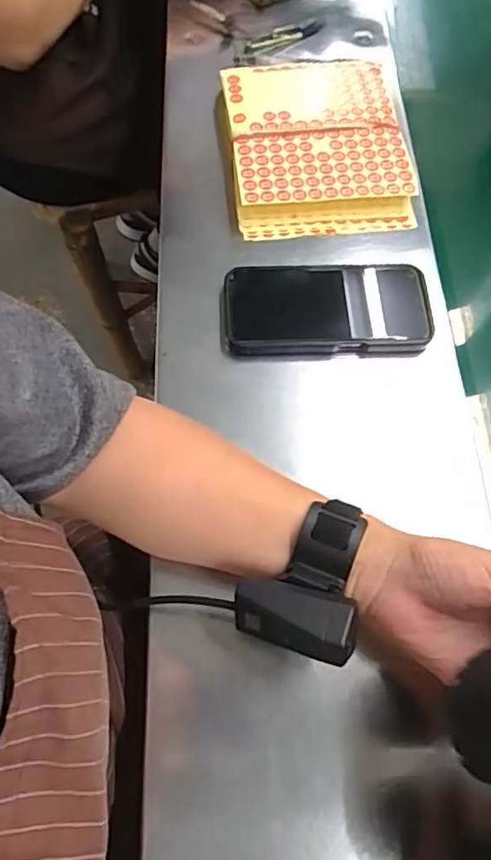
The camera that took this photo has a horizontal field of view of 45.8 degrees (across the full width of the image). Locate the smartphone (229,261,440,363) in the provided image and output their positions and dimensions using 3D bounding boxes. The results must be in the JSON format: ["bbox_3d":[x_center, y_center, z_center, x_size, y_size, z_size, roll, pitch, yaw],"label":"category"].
[{"bbox_3d":[0.067,-0.099,0.480,0.165,0.019,0.080,-2,66,0],"label":"smartphone"}]

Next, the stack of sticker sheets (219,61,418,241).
[{"bbox_3d":[0.066,-0.272,0.550,0.160,0.031,0.193,-5,66,-2],"label":"stack of sticker sheets"}]

